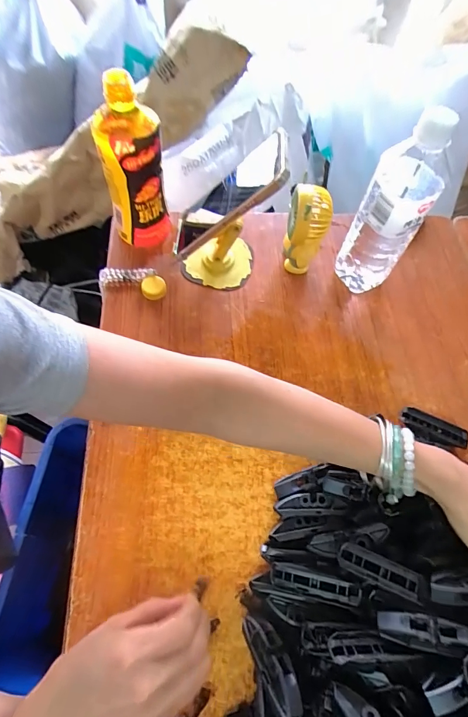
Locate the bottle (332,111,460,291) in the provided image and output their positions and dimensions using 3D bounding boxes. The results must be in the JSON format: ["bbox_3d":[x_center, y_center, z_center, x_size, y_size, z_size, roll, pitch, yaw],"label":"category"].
[{"bbox_3d":[0.173,-0.161,0.427,0.072,0.209,0.069,23,63,7],"label":"bottle"}]

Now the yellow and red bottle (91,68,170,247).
[{"bbox_3d":[-0.118,-0.219,0.451,0.067,0.192,0.066,-13,64,-11],"label":"yellow and red bottle"}]

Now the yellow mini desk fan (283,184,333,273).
[{"bbox_3d":[0.088,-0.156,0.479,0.047,0.112,0.048,14,63,3],"label":"yellow mini desk fan"}]

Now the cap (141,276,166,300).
[{"bbox_3d":[-0.100,-0.087,0.482,0.030,0.010,0.033,2,63,-3],"label":"cap"}]

